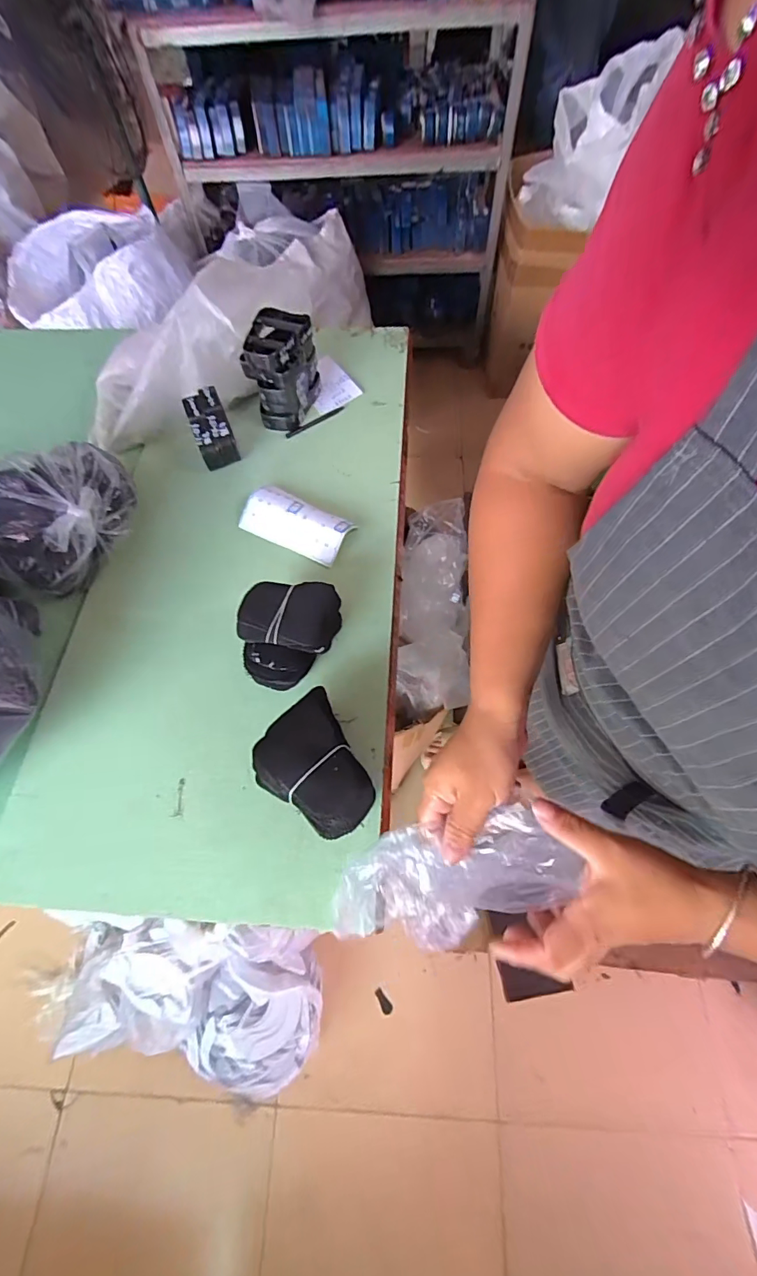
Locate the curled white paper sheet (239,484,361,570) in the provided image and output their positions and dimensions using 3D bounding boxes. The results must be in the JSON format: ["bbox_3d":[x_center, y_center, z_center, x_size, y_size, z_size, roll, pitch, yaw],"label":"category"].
[{"bbox_3d":[-0.144,-0.209,0.835,0.204,0.041,0.106,26,68,13],"label":"curled white paper sheet"}]

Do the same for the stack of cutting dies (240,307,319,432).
[{"bbox_3d":[-0.186,-0.518,0.911,0.125,0.155,0.135,-4,65,0],"label":"stack of cutting dies"}]

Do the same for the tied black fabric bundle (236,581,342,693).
[{"bbox_3d":[-0.130,-0.001,0.703,0.138,0.095,0.145,0,65,2],"label":"tied black fabric bundle"}]

